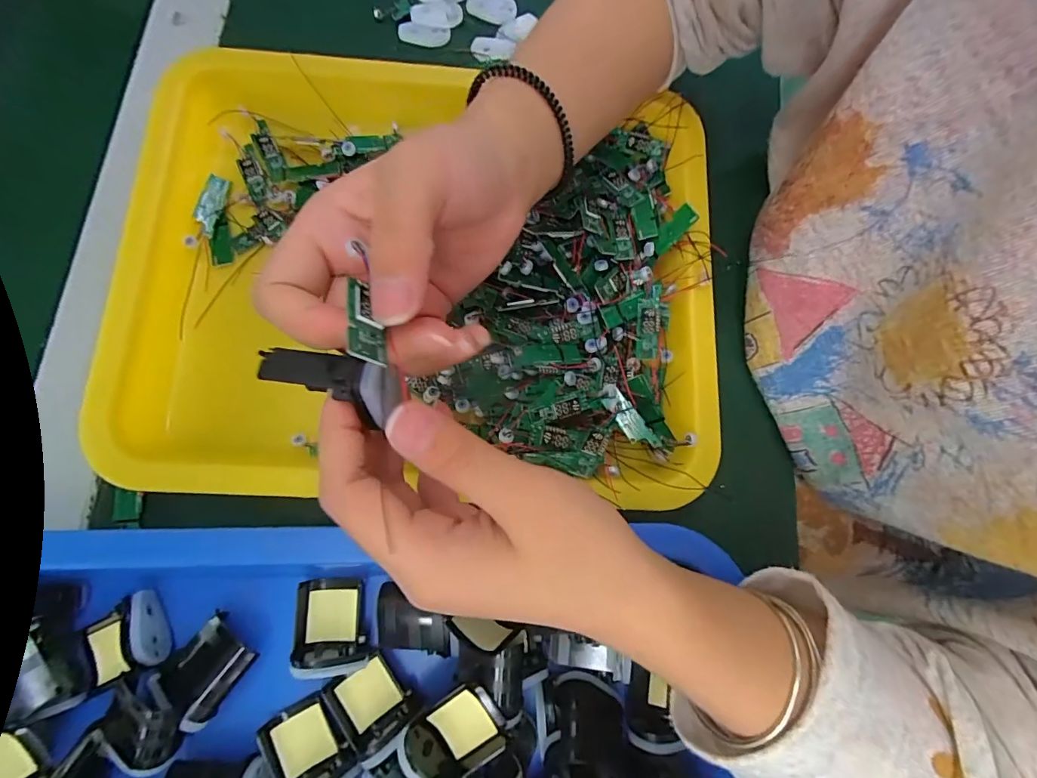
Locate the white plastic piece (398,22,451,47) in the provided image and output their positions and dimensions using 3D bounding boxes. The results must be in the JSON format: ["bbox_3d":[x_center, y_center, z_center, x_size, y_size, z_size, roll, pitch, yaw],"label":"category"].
[{"bbox_3d":[-0.067,-0.252,0.333,0.037,0.006,0.014,13,77,0],"label":"white plastic piece"}]

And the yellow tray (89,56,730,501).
[{"bbox_3d":[-0.063,-0.071,0.273,0.352,0.040,0.261,2,78,-2],"label":"yellow tray"}]

